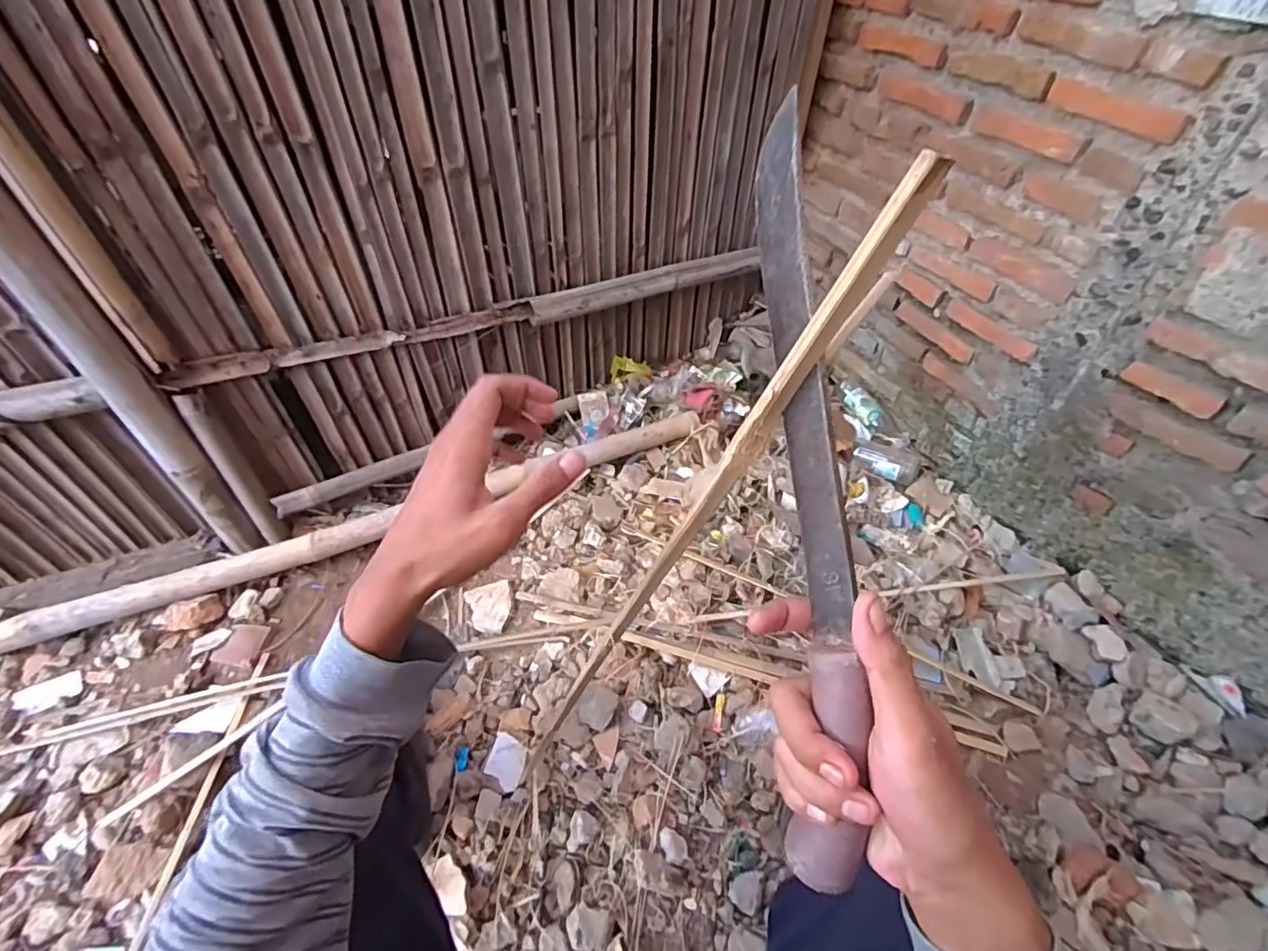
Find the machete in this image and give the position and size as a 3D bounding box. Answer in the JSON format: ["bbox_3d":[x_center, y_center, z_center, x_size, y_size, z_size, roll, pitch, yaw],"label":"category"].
[{"bbox_3d":[0.090,0.005,0.300,0.031,0.036,0.403,-3,84,-7],"label":"machete"}]

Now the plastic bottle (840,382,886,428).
[{"bbox_3d":[0.604,-0.191,1.518,0.052,0.048,0.162,-28,72,-26],"label":"plastic bottle"}]

